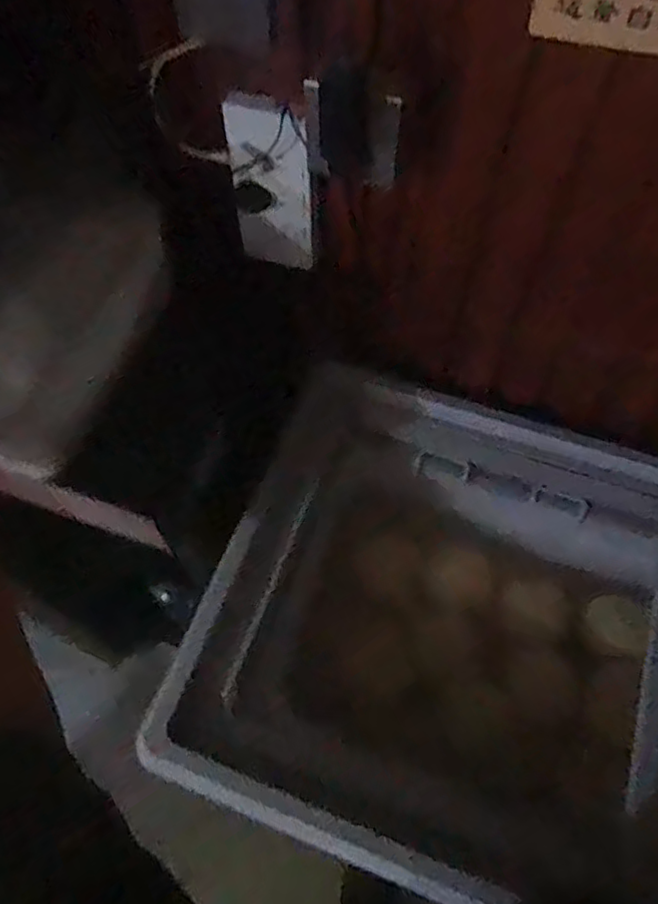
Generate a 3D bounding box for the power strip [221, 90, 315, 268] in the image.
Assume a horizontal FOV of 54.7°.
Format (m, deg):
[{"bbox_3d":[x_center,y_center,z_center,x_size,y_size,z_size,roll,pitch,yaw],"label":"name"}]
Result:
[{"bbox_3d":[-0.063,-0.279,0.677,0.083,0.182,0.027,24,63,13],"label":"power strip"}]

